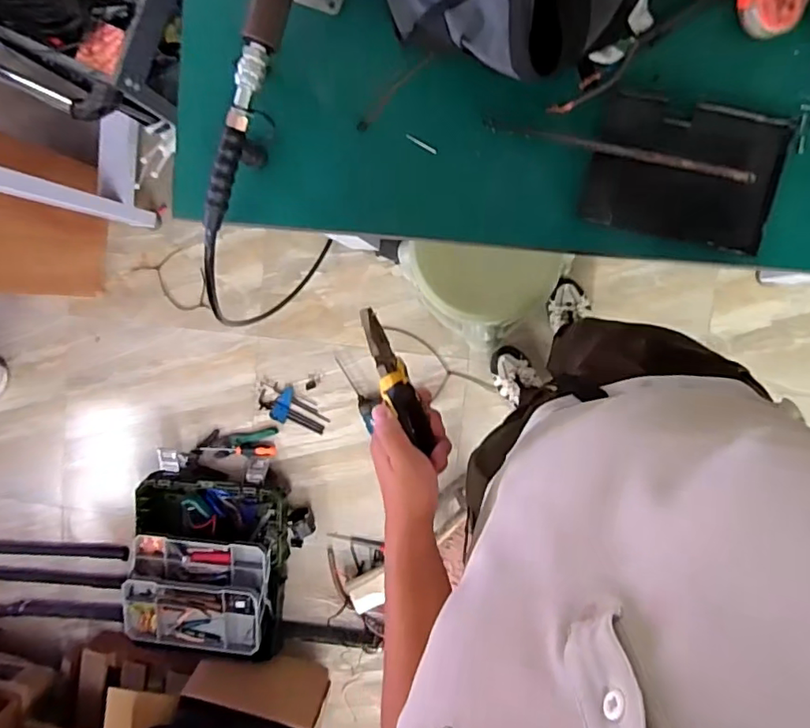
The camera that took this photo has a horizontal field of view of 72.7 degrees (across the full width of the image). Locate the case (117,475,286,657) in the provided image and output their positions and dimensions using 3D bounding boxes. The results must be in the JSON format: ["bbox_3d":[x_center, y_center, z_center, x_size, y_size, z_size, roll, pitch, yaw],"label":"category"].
[{"bbox_3d":[-0.554,0.546,1.549,0.434,0.191,0.450,5,97,7],"label":"case"}]

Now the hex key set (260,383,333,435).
[{"bbox_3d":[-0.325,0.128,1.588,0.212,0.019,0.097,24,99,5],"label":"hex key set"}]

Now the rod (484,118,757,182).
[{"bbox_3d":[0.241,-0.243,0.624,0.300,0.012,0.013,14,98,6],"label":"rod"}]

